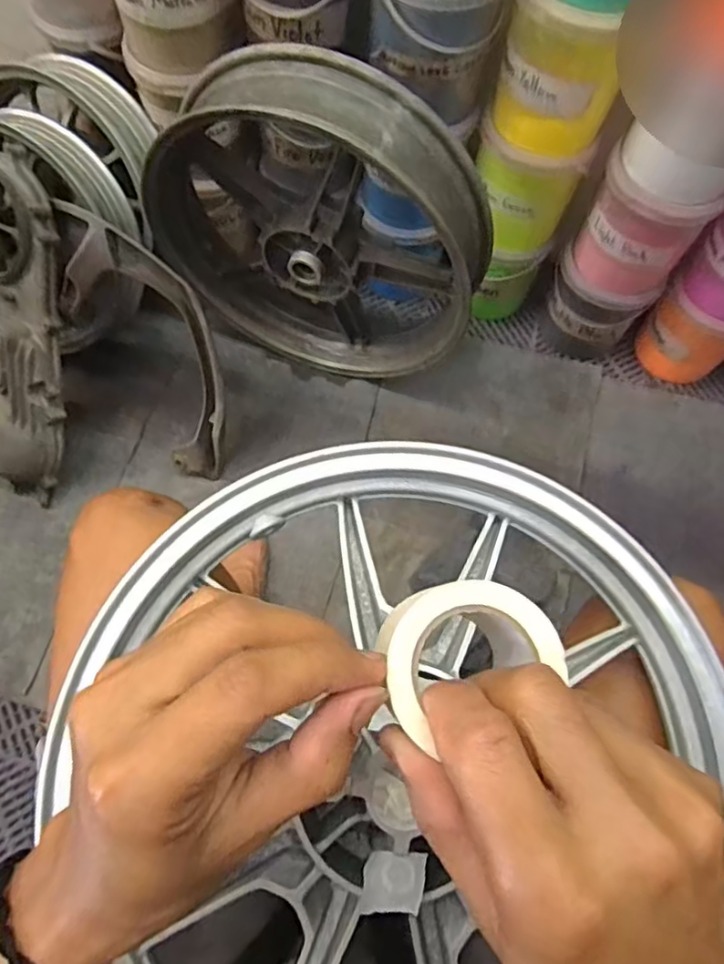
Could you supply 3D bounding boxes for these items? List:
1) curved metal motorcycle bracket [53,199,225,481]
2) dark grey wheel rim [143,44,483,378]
[{"bbox_3d":[-0.281,-0.185,0.864,0.146,0.035,0.401,-28,116,-12],"label":"curved metal motorcycle bracket"},{"bbox_3d":[-0.055,-0.321,0.858,0.434,0.430,0.141,23,70,7],"label":"dark grey wheel rim"}]

